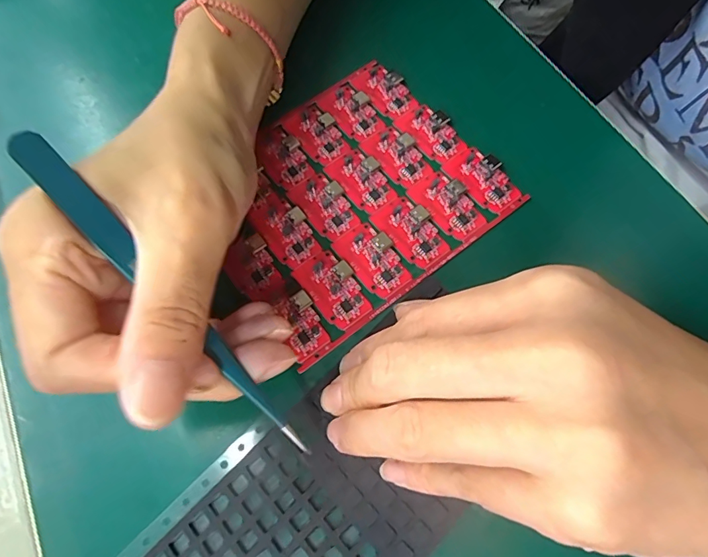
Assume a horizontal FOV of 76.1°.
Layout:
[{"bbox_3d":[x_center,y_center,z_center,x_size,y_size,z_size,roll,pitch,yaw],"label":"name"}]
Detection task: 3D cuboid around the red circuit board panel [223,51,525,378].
[{"bbox_3d":[-0.003,-0.042,0.216,0.128,0.004,0.112,-36,69,-12],"label":"red circuit board panel"}]

